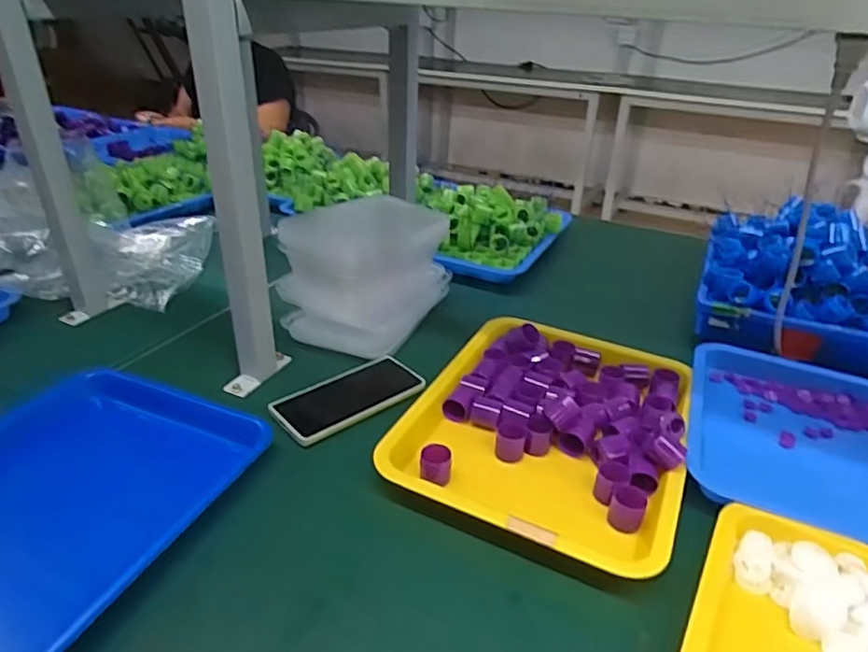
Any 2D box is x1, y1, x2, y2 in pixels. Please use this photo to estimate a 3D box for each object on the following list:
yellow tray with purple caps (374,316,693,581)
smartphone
[{"bbox_3d":[0.117,0.095,0.600,0.257,0.039,0.314,14,33,20],"label":"yellow tray with purple caps"},{"bbox_3d":[-0.094,0.078,0.643,0.165,0.013,0.079,-18,36,-34],"label":"smartphone"}]

